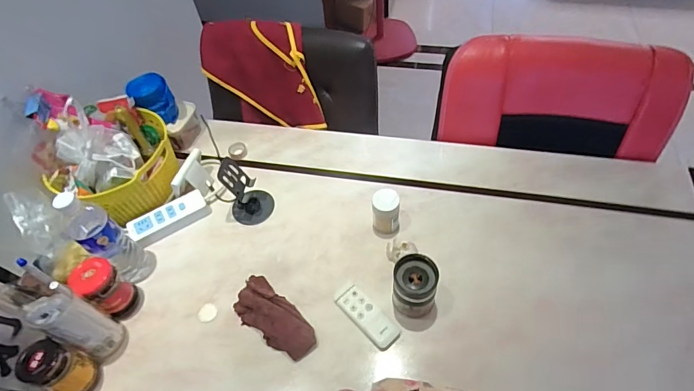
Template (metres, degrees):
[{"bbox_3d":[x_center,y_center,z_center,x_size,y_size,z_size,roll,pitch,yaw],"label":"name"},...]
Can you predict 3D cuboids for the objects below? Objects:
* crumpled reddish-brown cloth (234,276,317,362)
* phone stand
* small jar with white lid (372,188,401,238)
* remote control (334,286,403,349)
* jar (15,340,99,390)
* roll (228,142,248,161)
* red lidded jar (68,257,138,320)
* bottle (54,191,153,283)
[{"bbox_3d":[-0.132,0.204,0.712,0.179,0.039,0.077,36,64,28],"label":"crumpled reddish-brown cloth"},{"bbox_3d":[-0.203,-0.012,0.828,0.086,0.127,0.084,-3,53,4],"label":"phone stand"},{"bbox_3d":[0.071,0.033,0.782,0.061,0.094,0.050,3,54,8],"label":"small jar with white lid"},{"bbox_3d":[0.033,0.204,0.705,0.048,0.009,0.123,-38,59,-21],"label":"remote control"},{"bbox_3d":[-0.444,0.272,0.644,0.061,0.125,0.064,-3,52,3],"label":"jar"},{"bbox_3d":[-0.255,-0.104,0.971,0.043,0.018,0.042,-3,53,4],"label":"roll"},{"bbox_3d":[-0.415,0.163,0.722,0.058,0.124,0.064,28,61,24],"label":"red lidded jar"},{"bbox_3d":[-0.416,0.082,0.722,0.079,0.229,0.069,33,63,26],"label":"bottle"}]

